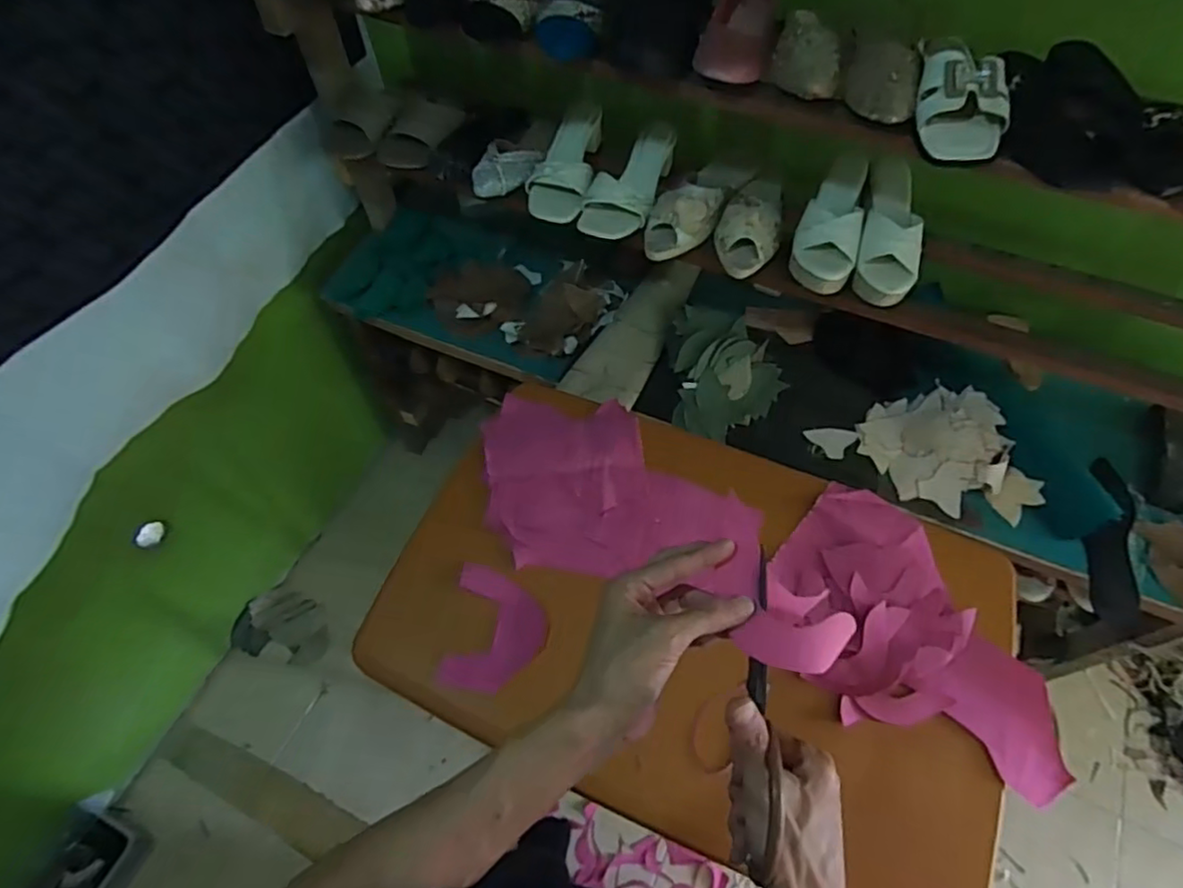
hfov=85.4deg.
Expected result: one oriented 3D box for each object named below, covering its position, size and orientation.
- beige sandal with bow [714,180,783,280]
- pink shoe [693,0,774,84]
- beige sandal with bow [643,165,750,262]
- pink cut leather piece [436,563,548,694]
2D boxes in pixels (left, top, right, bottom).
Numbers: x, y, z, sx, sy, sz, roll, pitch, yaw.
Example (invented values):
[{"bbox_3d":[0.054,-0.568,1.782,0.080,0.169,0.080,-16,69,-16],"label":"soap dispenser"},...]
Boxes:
[{"bbox_3d":[0.233,-0.335,0.922,0.089,0.058,0.212,13,60,8],"label":"beige sandal with bow"},{"bbox_3d":[0.172,-0.489,0.742,0.072,0.055,0.213,13,60,8],"label":"pink shoe"},{"bbox_3d":[0.158,-0.361,0.936,0.085,0.056,0.240,34,65,19],"label":"beige sandal with bow"},{"bbox_3d":[-0.116,0.229,0.793,0.115,0.005,0.147,9,62,0],"label":"pink cut leather piece"}]

